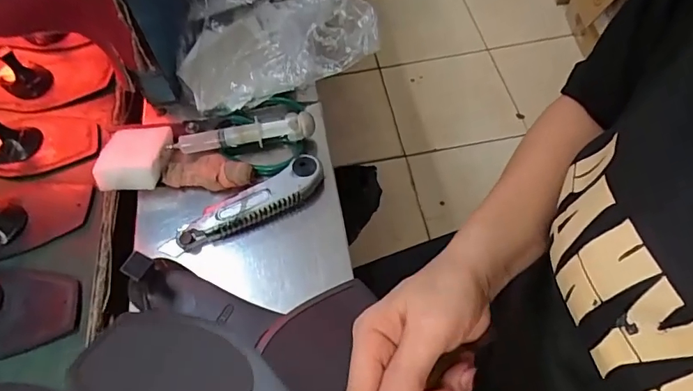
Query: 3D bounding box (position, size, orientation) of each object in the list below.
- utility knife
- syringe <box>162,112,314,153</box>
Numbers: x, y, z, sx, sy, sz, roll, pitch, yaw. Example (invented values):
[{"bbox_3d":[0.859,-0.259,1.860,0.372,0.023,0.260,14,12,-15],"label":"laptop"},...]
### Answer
[{"bbox_3d":[-0.093,0.011,0.440,0.157,0.019,0.036,-30,61,-13],"label":"utility knife"},{"bbox_3d":[-0.104,-0.063,0.475,0.142,0.023,0.023,-7,58,0],"label":"syringe"}]

